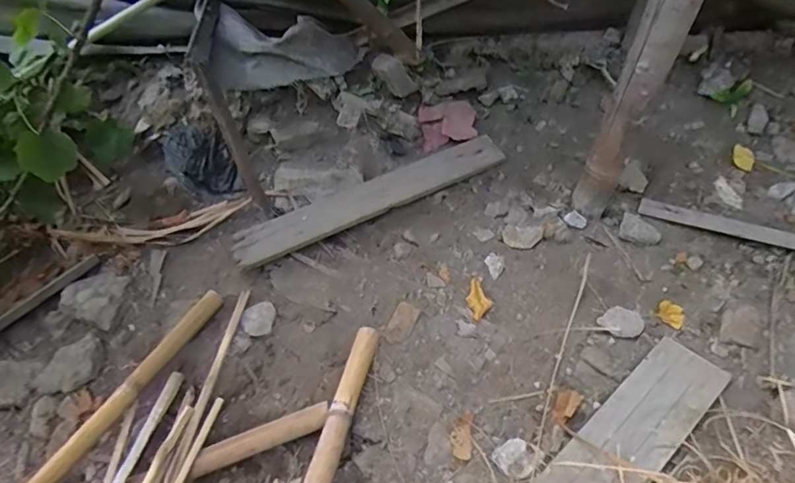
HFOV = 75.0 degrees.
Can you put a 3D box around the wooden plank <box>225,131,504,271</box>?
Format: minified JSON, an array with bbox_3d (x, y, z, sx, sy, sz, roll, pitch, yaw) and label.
[{"bbox_3d":[-0.055,-0.094,1.079,0.577,0.024,0.092,-23,62,-11],"label":"wooden plank"}]

